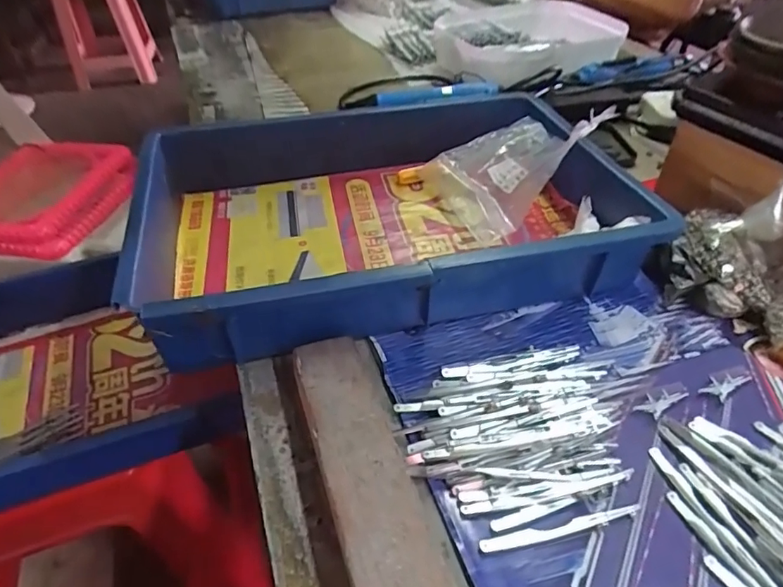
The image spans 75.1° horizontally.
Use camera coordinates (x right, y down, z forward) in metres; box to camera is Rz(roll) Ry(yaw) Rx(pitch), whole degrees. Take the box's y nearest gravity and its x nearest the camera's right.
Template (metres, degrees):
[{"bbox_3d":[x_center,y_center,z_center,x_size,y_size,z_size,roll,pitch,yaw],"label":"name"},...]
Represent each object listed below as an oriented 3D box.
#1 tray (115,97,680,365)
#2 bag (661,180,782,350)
[{"bbox_3d":[-0.006,-0.091,0.488,0.427,0.078,0.310,-11,44,-11],"label":"tray"},{"bbox_3d":[0.306,-0.030,0.413,0.131,0.099,0.097,30,51,28],"label":"bag"}]

